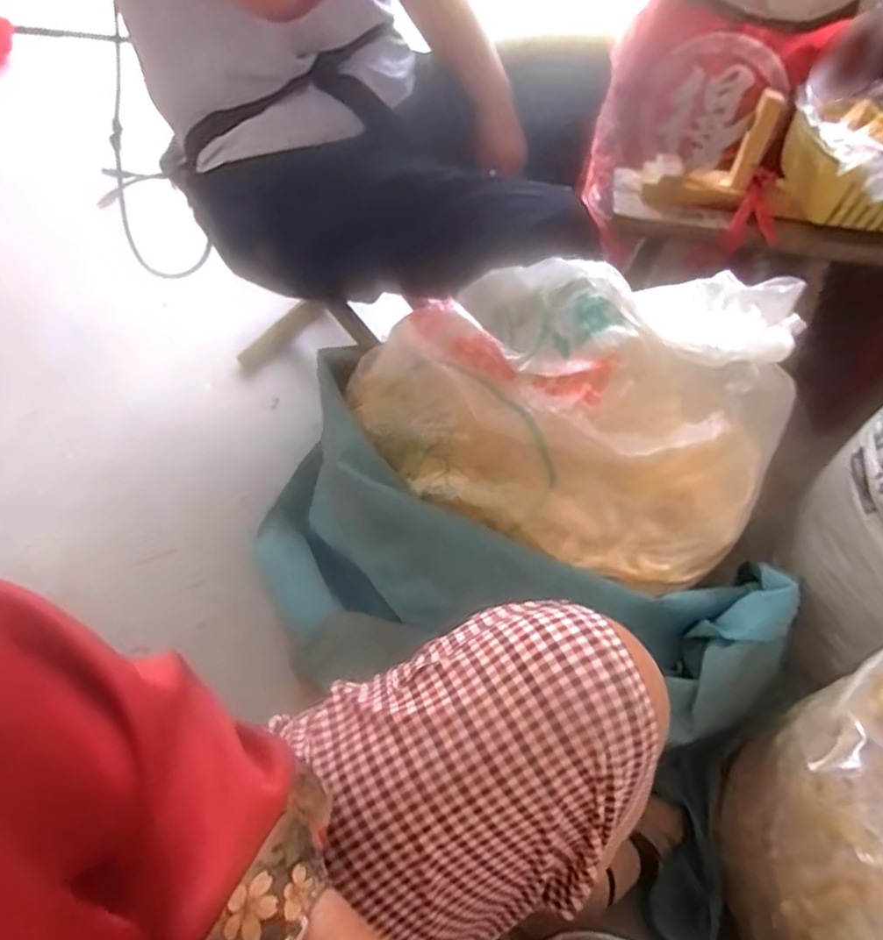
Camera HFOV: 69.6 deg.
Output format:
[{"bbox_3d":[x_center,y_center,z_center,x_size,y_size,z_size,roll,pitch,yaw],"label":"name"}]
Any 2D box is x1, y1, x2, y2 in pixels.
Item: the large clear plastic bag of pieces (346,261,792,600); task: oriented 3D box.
[{"bbox_3d":[0.114,-0.077,0.634,0.454,0.238,0.229,16,54,11],"label":"large clear plastic bag of pieces"}]

